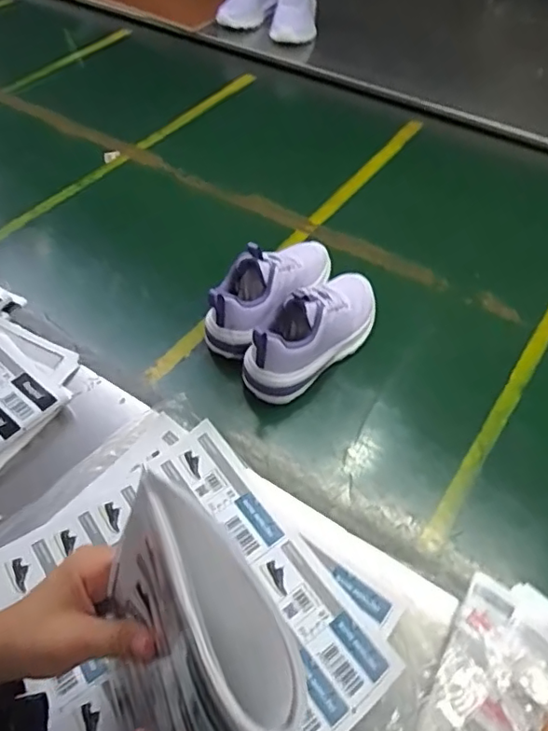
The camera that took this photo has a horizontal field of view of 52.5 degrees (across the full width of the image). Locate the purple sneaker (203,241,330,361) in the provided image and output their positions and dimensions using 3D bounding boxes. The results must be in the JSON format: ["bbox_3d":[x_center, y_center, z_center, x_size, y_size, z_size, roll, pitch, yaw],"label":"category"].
[{"bbox_3d":[0.003,-0.099,0.672,0.079,0.093,0.201,31,58,22],"label":"purple sneaker"}]

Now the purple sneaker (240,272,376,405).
[{"bbox_3d":[0.049,-0.049,0.633,0.072,0.096,0.195,36,61,25],"label":"purple sneaker"}]

